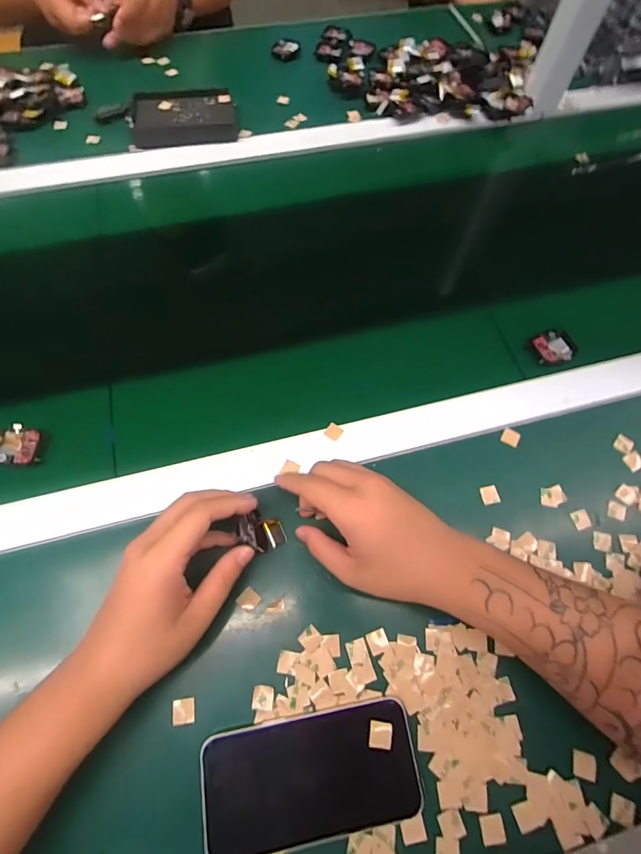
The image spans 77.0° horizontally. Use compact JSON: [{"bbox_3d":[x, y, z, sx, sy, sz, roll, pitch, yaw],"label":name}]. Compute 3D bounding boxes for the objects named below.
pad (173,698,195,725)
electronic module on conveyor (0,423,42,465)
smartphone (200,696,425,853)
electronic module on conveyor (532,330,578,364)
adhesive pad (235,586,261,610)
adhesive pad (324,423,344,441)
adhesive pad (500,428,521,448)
[{"bbox_3d":[-0.100,0.208,0.295,0.015,0.004,0.016,-5,67,-4],"label":"pad"},{"bbox_3d":[-0.279,0.015,0.359,0.052,0.014,0.035,0,67,-2],"label":"electronic module on conveyor"},{"bbox_3d":[-0.005,0.244,0.280,0.145,0.014,0.074,-8,67,-5],"label":"smartphone"},{"bbox_3d":[0.250,-0.084,0.427,0.045,0.013,0.037,-17,68,-8],"label":"electronic module on conveyor"},{"bbox_3d":[-0.058,0.138,0.322,0.015,0.004,0.015,42,72,15],"label":"adhesive pad"},{"bbox_3d":[0.013,0.004,0.382,0.015,0.004,0.015,29,69,11],"label":"adhesive pad"},{"bbox_3d":[0.183,0.011,0.388,0.016,0.006,0.016,30,69,11],"label":"adhesive pad"}]

